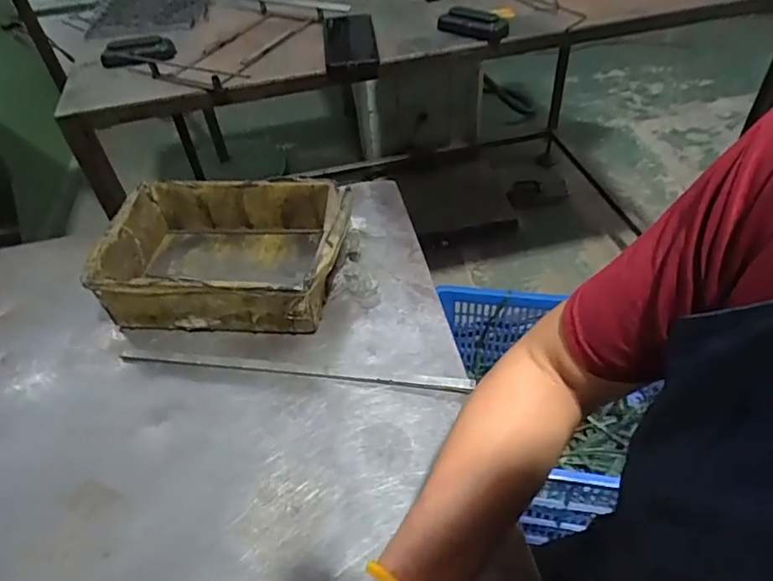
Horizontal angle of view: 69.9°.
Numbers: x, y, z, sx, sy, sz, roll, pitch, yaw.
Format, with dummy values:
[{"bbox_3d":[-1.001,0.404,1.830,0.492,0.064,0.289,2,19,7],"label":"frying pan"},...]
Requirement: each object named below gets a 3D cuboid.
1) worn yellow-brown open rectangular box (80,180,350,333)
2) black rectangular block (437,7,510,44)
[{"bbox_3d":[-0.173,-0.041,0.619,0.254,0.079,0.180,2,46,5],"label":"worn yellow-brown open rectangular box"},{"bbox_3d":[0.120,-0.379,0.786,0.100,0.038,0.046,12,48,15],"label":"black rectangular block"}]

